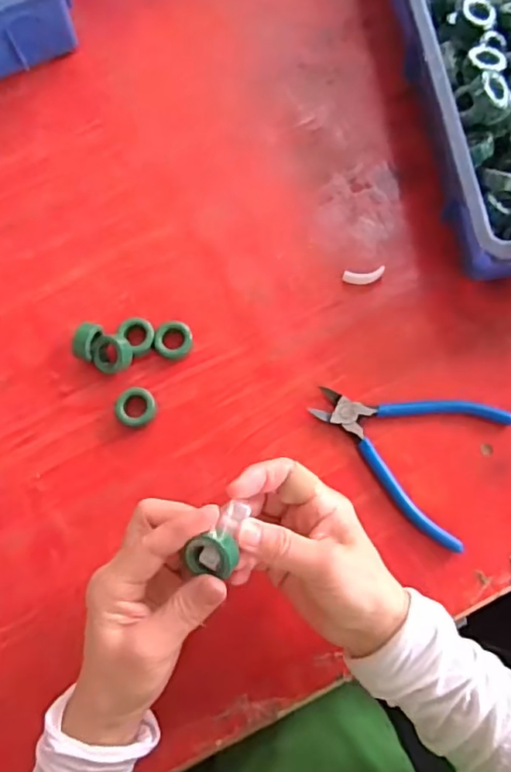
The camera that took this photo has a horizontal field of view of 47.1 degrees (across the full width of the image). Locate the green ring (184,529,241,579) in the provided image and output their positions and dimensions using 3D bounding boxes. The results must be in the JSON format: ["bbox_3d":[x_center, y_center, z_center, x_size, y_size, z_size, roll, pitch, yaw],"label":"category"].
[{"bbox_3d":[-0.025,0.095,0.337,0.031,0.010,0.023,0,94,19],"label":"green ring"}]

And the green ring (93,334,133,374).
[{"bbox_3d":[-0.114,-0.025,0.471,0.031,0.013,0.031,1,94,15],"label":"green ring"}]

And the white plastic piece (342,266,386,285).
[{"bbox_3d":[0.091,-0.092,0.493,0.035,0.008,0.013,-5,75,1],"label":"white plastic piece"}]

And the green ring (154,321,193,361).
[{"bbox_3d":[-0.066,-0.037,0.481,0.029,0.013,0.030,-1,75,2],"label":"green ring"}]

